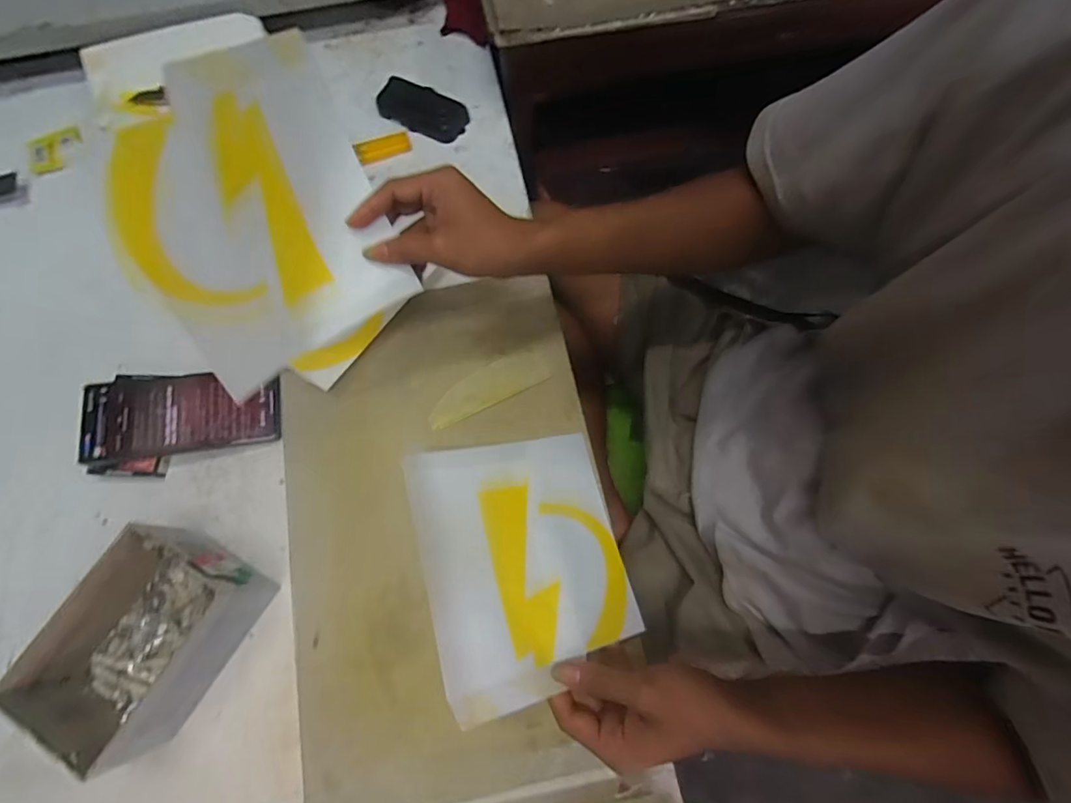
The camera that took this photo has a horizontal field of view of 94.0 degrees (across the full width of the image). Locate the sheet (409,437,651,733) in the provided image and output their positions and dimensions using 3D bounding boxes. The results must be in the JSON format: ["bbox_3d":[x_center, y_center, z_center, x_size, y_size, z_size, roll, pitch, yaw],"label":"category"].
[{"bbox_3d":[-0.005,0.119,0.395,0.165,0.008,0.188,-3,62,-28],"label":"sheet"}]

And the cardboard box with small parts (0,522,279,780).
[{"bbox_3d":[-0.296,0.180,0.387,0.099,0.080,0.137,28,75,8],"label":"cardboard box with small parts"}]

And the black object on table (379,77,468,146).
[{"bbox_3d":[-0.131,-0.337,0.577,0.105,0.014,0.054,24,75,7],"label":"black object on table"}]

